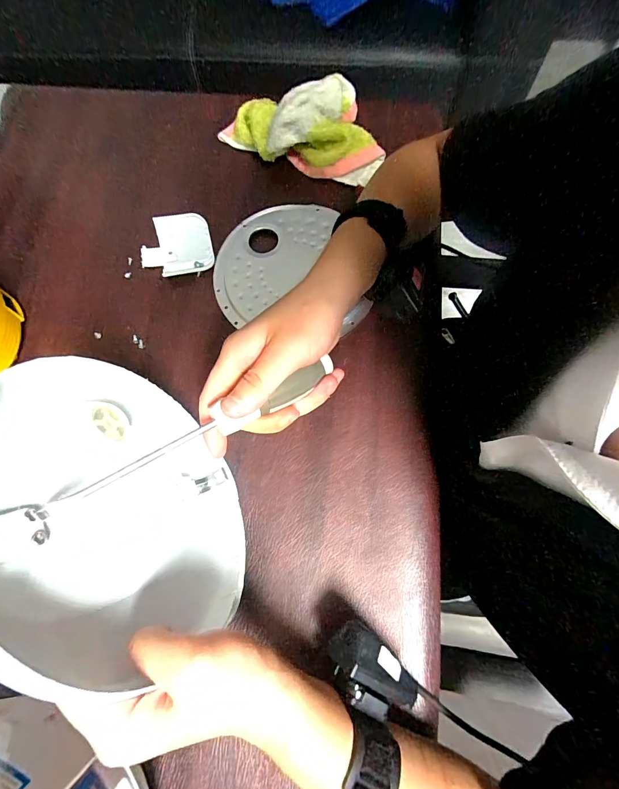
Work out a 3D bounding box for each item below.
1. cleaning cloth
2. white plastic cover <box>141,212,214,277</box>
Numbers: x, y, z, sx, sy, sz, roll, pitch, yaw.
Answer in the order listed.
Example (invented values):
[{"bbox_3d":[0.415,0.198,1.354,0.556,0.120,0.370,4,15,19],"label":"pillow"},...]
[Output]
[{"bbox_3d":[-0.017,-0.324,0.415,0.196,0.057,0.099,10,75,5],"label":"cleaning cloth"},{"bbox_3d":[-0.153,-0.169,0.404,0.080,0.009,0.076,-13,74,-2],"label":"white plastic cover"}]

